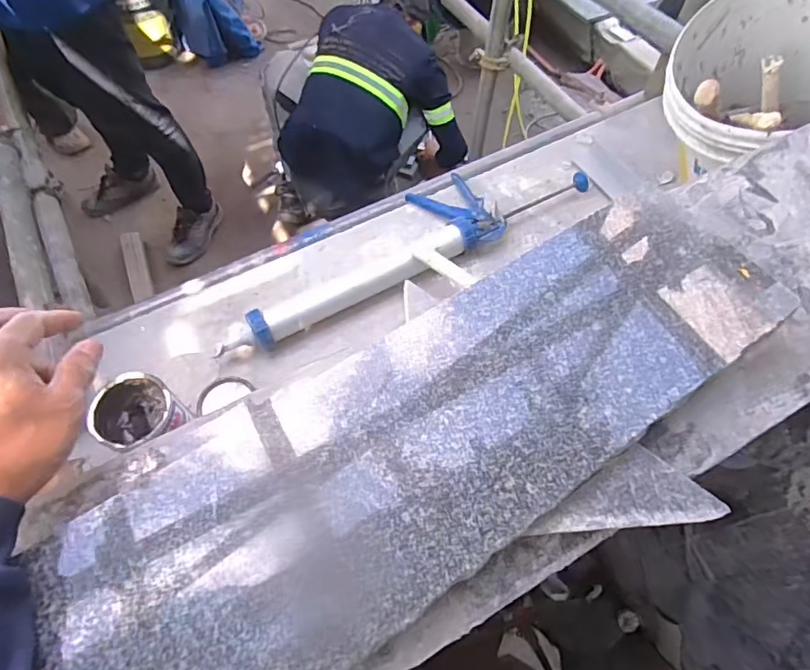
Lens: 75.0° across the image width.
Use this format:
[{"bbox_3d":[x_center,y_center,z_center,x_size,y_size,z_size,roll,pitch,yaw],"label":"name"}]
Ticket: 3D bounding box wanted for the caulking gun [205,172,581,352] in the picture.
[{"bbox_3d":[0.003,-0.167,0.921,0.724,0.061,0.172,-31,66,-17],"label":"caulking gun"}]

